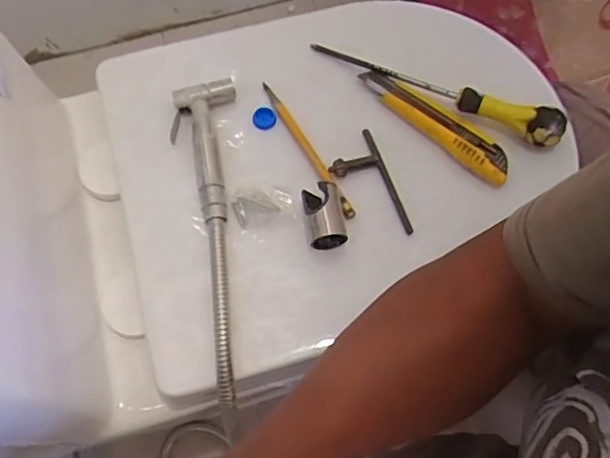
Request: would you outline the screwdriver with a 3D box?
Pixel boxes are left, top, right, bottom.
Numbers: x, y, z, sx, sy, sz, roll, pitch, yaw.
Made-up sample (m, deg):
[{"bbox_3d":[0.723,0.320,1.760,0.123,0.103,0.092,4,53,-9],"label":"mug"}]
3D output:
[{"bbox_3d":[0.120,-0.137,0.525,0.240,0.035,0.025,28,73,11],"label":"screwdriver"}]

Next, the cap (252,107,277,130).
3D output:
[{"bbox_3d":[-0.038,-0.103,0.524,0.021,0.005,0.024,-15,70,-4],"label":"cap"}]

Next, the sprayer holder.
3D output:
[{"bbox_3d":[0.018,-0.012,0.476,0.033,0.031,0.052,-10,70,-2],"label":"sprayer holder"}]

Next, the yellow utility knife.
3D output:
[{"bbox_3d":[0.124,-0.102,0.522,0.033,0.016,0.158,-43,74,-13],"label":"yellow utility knife"}]

